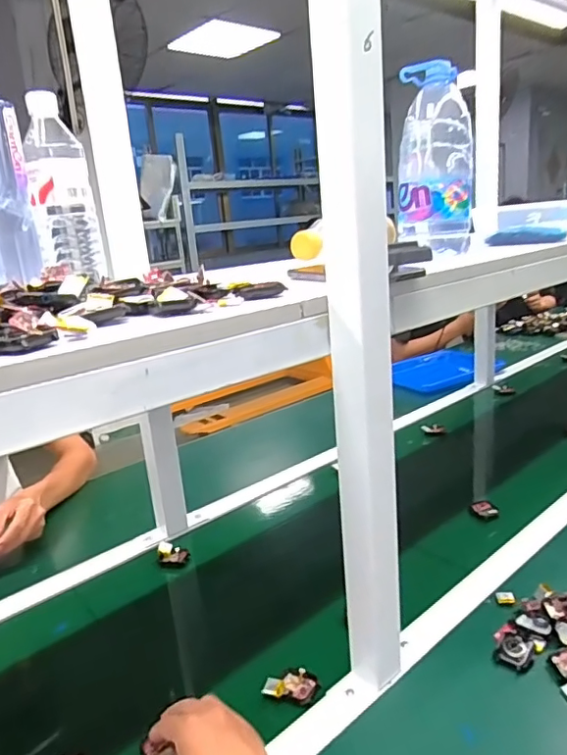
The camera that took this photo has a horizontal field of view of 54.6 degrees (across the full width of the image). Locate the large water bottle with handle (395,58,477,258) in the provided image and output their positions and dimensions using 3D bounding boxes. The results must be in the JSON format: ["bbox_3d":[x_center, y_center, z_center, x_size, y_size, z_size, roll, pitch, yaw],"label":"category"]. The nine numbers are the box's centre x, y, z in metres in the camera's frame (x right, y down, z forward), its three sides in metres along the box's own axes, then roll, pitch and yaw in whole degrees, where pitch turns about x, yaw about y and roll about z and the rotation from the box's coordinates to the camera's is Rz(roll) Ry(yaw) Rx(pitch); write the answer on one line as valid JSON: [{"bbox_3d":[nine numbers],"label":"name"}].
[{"bbox_3d":[0.204,-0.289,0.736,0.100,0.231,0.084,0,17,15],"label":"large water bottle with handle"}]

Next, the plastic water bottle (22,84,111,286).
[{"bbox_3d":[-0.255,-0.216,0.634,0.066,0.198,0.074,-9,17,-14],"label":"plastic water bottle"}]

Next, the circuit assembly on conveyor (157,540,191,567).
[{"bbox_3d":[-0.170,0.271,0.847,0.048,0.021,0.036,-7,17,-8],"label":"circuit assembly on conveyor"}]

